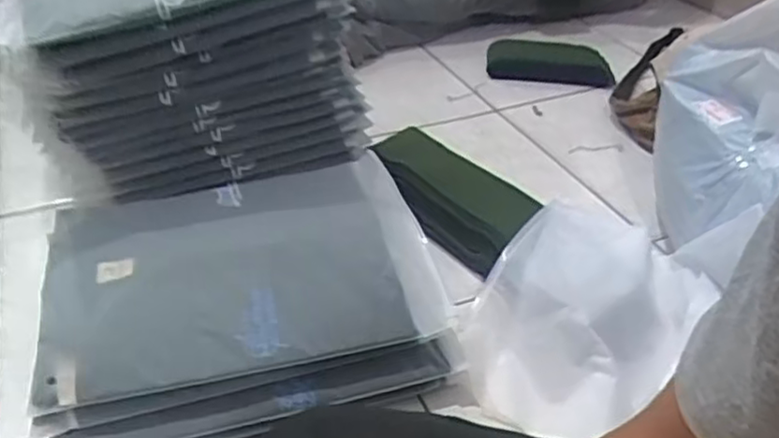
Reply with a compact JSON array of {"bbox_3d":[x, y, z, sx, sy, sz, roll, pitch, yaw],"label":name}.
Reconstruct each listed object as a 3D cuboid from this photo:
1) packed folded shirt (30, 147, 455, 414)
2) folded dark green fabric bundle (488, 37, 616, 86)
[{"bbox_3d":[-0.158,0.039,0.727,0.386,0.031,0.275,-9,46,-14],"label":"packed folded shirt"},{"bbox_3d":[0.314,-0.327,1.359,0.241,0.034,0.173,3,38,3],"label":"folded dark green fabric bundle"}]

